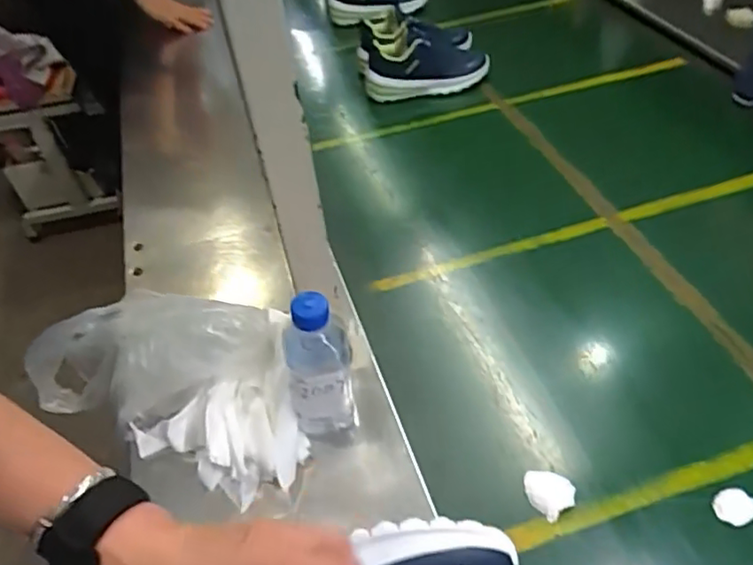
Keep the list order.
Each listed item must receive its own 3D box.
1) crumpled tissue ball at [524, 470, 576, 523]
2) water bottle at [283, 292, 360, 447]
[{"bbox_3d":[0.160,0.196,0.567,0.038,0.020,0.044,-34,51,-23],"label":"crumpled tissue ball"},{"bbox_3d":[-0.055,0.084,0.571,0.063,0.181,0.058,-12,46,-5],"label":"water bottle"}]

